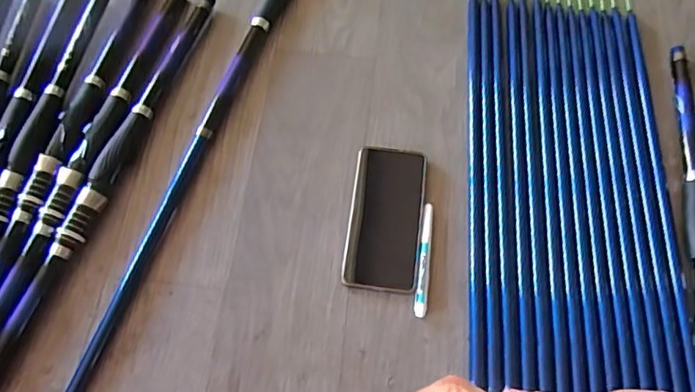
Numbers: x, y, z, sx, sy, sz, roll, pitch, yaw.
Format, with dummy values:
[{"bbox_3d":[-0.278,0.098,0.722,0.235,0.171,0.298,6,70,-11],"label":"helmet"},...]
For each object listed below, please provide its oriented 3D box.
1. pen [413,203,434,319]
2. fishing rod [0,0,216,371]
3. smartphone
[{"bbox_3d":[0.080,0.065,0.585,0.013,0.012,0.120,8,64,4],"label":"pen"},{"bbox_3d":[-0.280,0.025,0.592,0.026,0.019,0.643,17,65,8],"label":"fishing rod"},{"bbox_3d":[0.041,0.022,0.603,0.075,0.012,0.155,4,71,10],"label":"smartphone"}]

